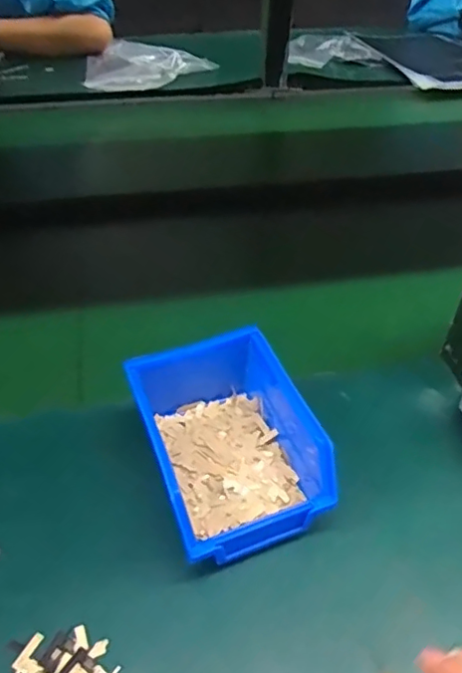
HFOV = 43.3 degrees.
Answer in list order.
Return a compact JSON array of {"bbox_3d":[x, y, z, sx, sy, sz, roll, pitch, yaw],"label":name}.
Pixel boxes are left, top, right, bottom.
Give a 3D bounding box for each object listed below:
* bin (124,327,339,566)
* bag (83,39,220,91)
[{"bbox_3d":[0.002,0.076,0.413,0.114,0.080,0.132,-13,45,-16],"label":"bin"},{"bbox_3d":[-0.143,-0.472,1.017,0.225,0.049,0.140,-9,44,-11],"label":"bag"}]

